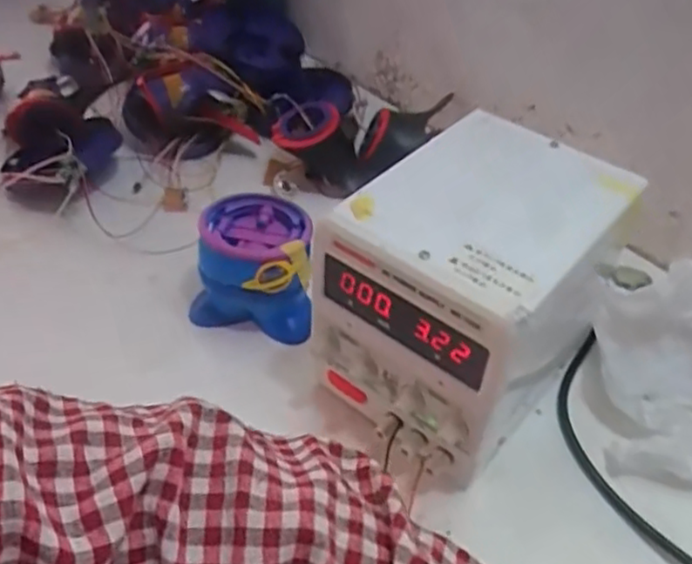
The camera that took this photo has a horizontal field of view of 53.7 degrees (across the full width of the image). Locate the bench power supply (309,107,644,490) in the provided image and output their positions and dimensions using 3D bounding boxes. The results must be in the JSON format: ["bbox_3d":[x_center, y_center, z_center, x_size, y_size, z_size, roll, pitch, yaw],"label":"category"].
[{"bbox_3d":[0.077,0.008,0.444,0.126,0.153,0.182,32,52,26],"label":"bench power supply"}]

